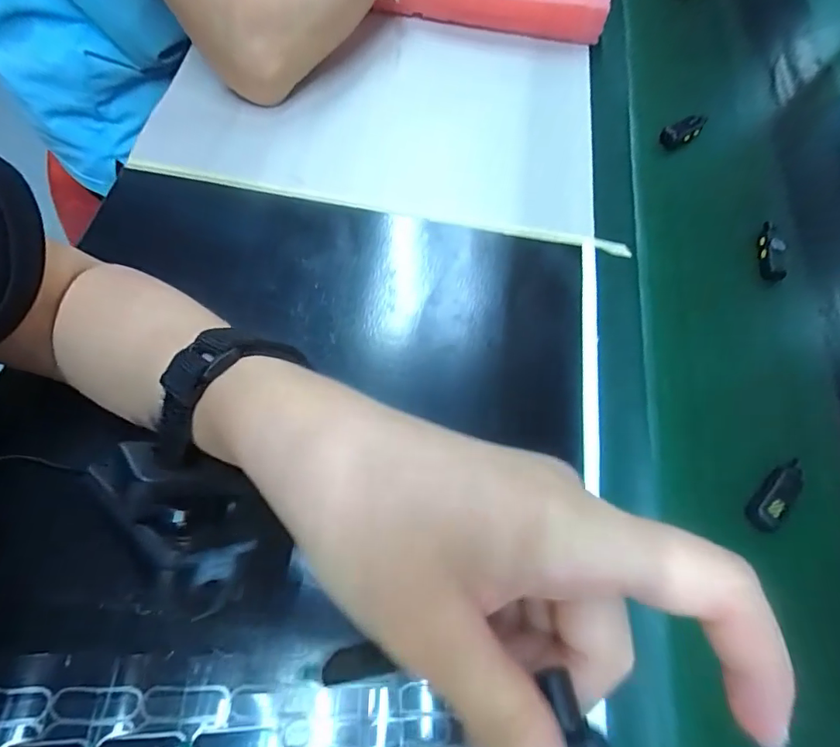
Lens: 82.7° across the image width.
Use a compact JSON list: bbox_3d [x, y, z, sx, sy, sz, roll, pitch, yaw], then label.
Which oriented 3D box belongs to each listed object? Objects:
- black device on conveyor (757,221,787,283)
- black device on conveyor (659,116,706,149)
[{"bbox_3d":[0.293,-0.102,0.398,0.018,0.013,0.060,23,63,3],"label":"black device on conveyor"},{"bbox_3d":[0.248,-0.228,0.449,0.046,0.016,0.017,-27,71,-19],"label":"black device on conveyor"}]

